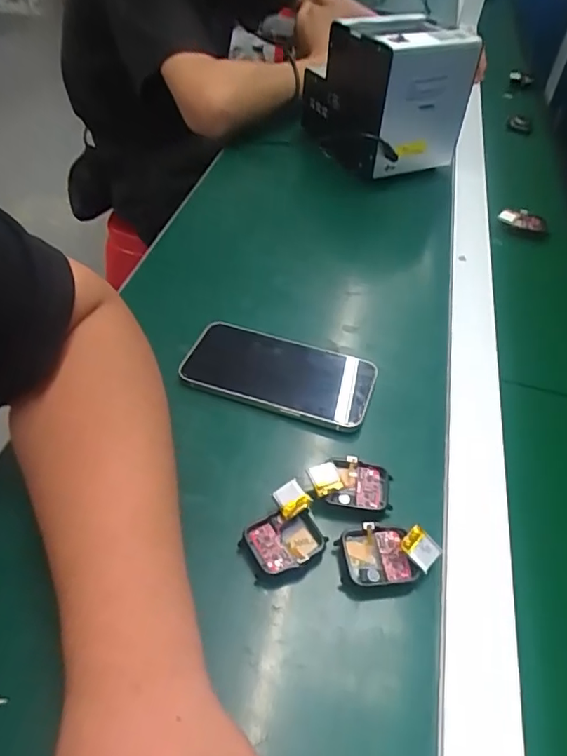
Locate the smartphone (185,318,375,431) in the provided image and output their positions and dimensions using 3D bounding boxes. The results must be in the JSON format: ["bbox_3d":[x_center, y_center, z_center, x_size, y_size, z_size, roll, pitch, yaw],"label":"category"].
[{"bbox_3d":[-0.003,-0.006,0.417,0.143,0.014,0.075,16,49,9],"label":"smartphone"}]

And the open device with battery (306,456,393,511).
[{"bbox_3d":[0.043,0.069,0.350,0.053,0.018,0.035,9,48,3],"label":"open device with battery"}]

